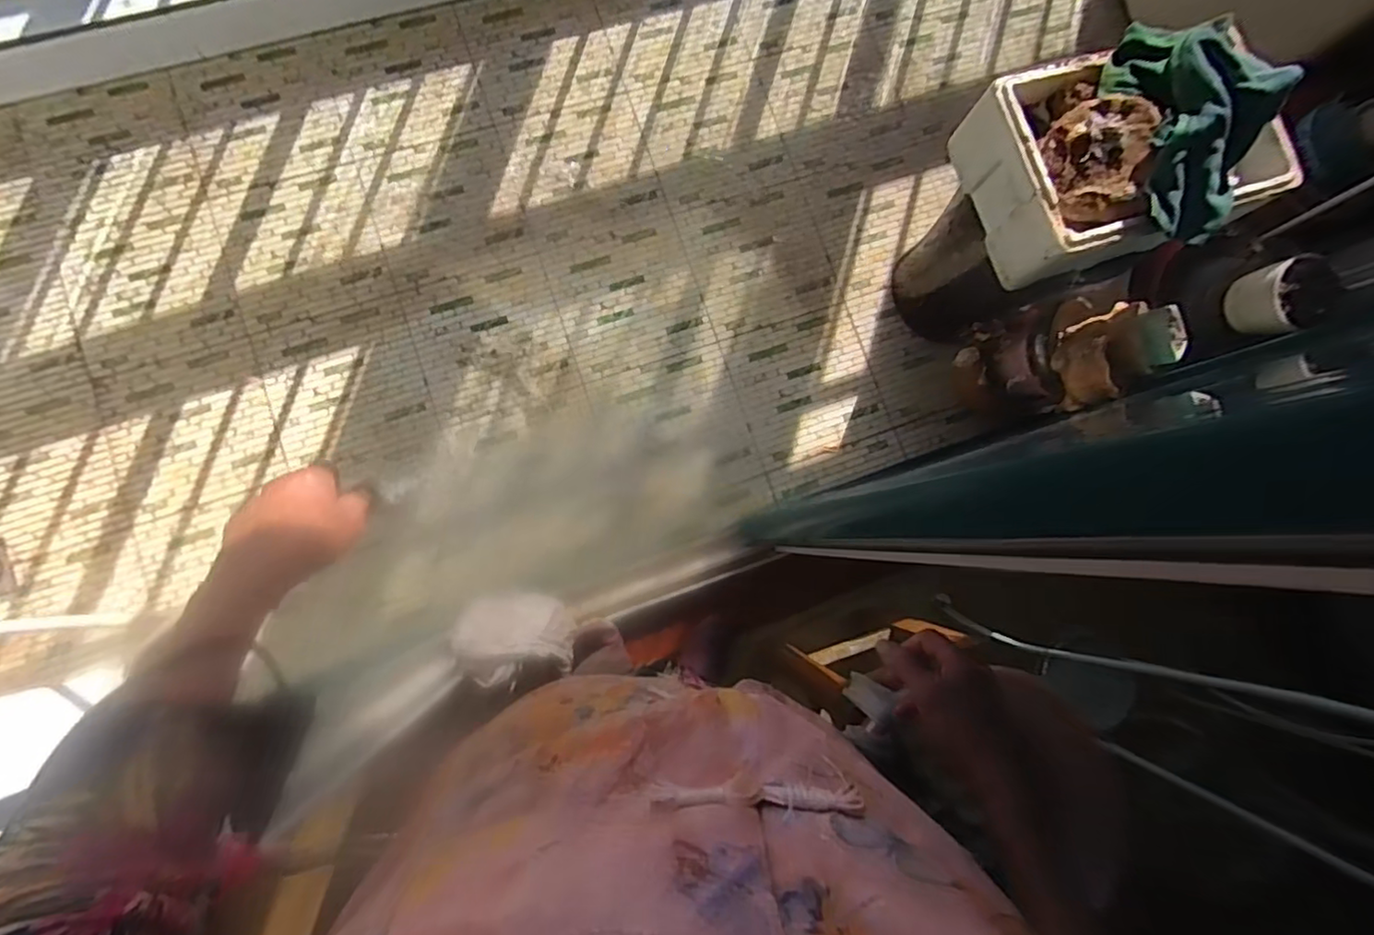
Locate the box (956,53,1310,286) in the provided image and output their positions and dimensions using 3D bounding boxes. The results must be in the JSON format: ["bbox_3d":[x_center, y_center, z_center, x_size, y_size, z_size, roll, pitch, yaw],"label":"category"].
[{"bbox_3d":[0.629,-0.461,0.910,0.400,0.151,0.269,-19,84,-7],"label":"box"}]

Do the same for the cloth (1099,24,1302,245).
[{"bbox_3d":[0.664,-0.459,0.828,0.201,0.088,0.306,6,84,-4],"label":"cloth"}]

